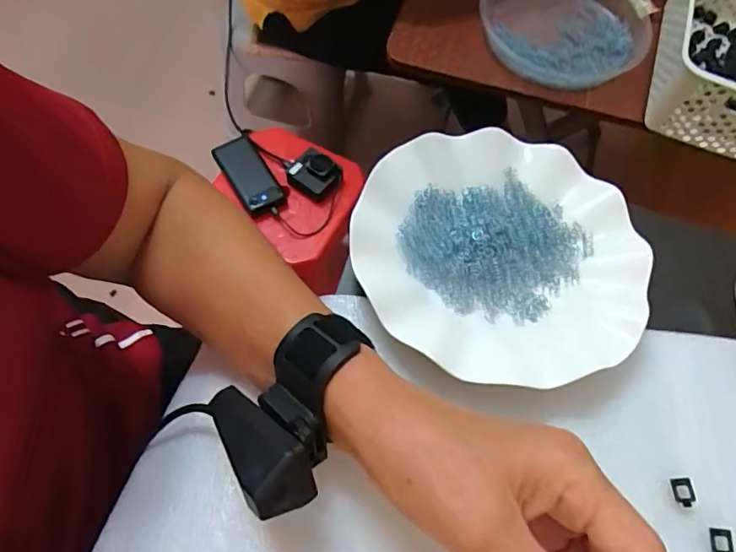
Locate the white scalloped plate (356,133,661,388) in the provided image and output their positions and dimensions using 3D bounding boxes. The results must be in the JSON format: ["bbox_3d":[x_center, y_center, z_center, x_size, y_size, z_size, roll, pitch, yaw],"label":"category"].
[{"bbox_3d":[0.082,-0.019,0.331,0.177,0.037,0.178,1,65,-3],"label":"white scalloped plate"}]

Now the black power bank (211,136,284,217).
[{"bbox_3d":[-0.213,-0.181,0.913,0.069,0.027,0.143,-28,70,-16],"label":"black power bank"}]

